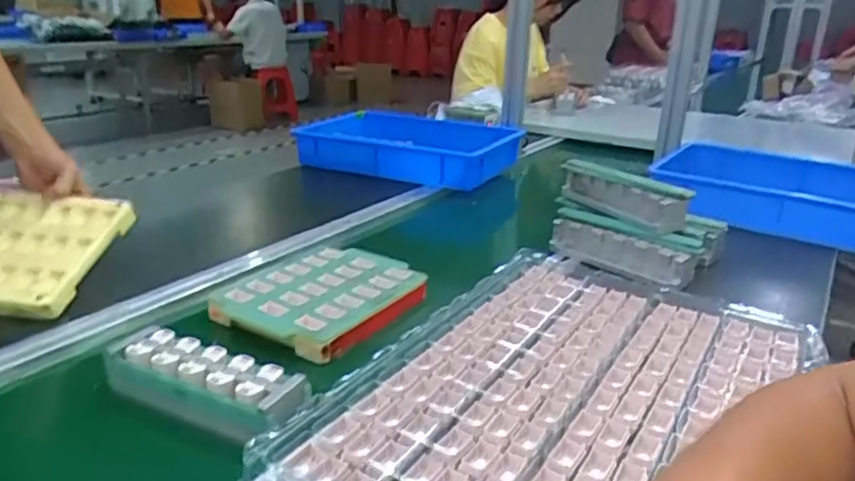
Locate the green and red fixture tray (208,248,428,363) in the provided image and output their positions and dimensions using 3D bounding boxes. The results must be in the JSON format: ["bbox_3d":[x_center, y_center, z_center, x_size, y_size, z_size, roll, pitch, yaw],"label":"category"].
[{"bbox_3d":[-0.124,0.064,0.761,0.186,0.031,0.213,15,25,29],"label":"green and red fixture tray"}]

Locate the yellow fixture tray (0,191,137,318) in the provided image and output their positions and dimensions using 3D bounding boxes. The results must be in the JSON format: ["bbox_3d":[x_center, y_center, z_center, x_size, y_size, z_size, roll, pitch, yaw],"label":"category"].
[{"bbox_3d":[-0.490,0.008,0.769,0.195,0.028,0.185,6,40,6],"label":"yellow fixture tray"}]

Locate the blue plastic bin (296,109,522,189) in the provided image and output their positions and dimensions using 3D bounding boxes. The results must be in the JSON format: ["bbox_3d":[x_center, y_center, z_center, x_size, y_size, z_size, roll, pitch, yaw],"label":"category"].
[{"bbox_3d":[-0.025,-0.204,1.351,0.420,0.078,0.319,11,23,24],"label":"blue plastic bin"}]

